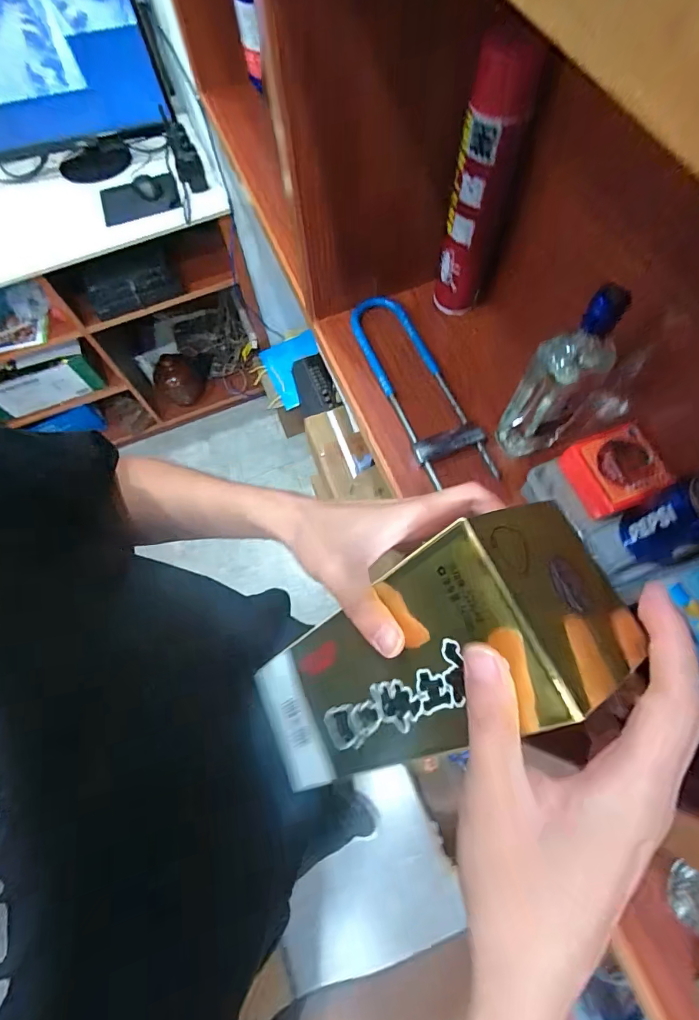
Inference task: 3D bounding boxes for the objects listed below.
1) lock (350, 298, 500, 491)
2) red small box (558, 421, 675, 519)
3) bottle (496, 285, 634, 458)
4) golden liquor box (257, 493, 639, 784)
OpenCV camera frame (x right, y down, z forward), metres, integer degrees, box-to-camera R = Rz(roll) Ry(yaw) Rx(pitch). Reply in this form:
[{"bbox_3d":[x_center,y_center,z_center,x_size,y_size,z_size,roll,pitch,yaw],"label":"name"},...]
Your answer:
[{"bbox_3d":[0.090,-0.191,0.629,0.097,0.024,0.300,-19,70,-5],"label":"lock"},{"bbox_3d":[0.289,-0.042,0.475,0.093,0.029,0.085,-19,70,-5],"label":"red small box"},{"bbox_3d":[0.222,-0.131,0.483,0.066,0.253,0.069,33,74,13],"label":"bottle"},{"bbox_3d":[0.036,0.097,0.265,0.070,0.235,0.097,-10,63,-44],"label":"golden liquor box"}]

